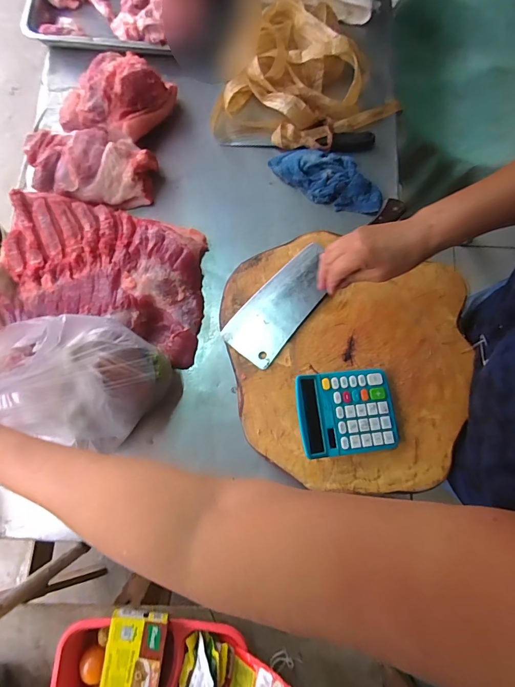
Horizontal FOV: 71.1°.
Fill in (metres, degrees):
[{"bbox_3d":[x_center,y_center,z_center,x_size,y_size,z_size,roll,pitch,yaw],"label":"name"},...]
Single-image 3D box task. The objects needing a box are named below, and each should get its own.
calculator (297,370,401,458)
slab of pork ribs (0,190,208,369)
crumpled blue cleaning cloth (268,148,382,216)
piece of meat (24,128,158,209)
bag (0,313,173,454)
[{"bbox_3d":[0.131,0.100,0.531,0.146,0.044,0.120,-5,79,-2],"label":"calculator"},{"bbox_3d":[-0.279,-0.122,0.665,0.376,0.061,0.267,14,78,2],"label":"slab of pork ribs"},{"bbox_3d":[0.140,-0.331,0.723,0.240,0.047,0.101,23,79,3],"label":"crumpled blue cleaning cloth"},{"bbox_3d":[-0.324,-0.346,0.703,0.246,0.076,0.152,4,78,-1],"label":"piece of meat"},{"bbox_3d":[-0.264,0.055,0.479,0.191,0.200,0.232,41,80,7],"label":"bag"}]

